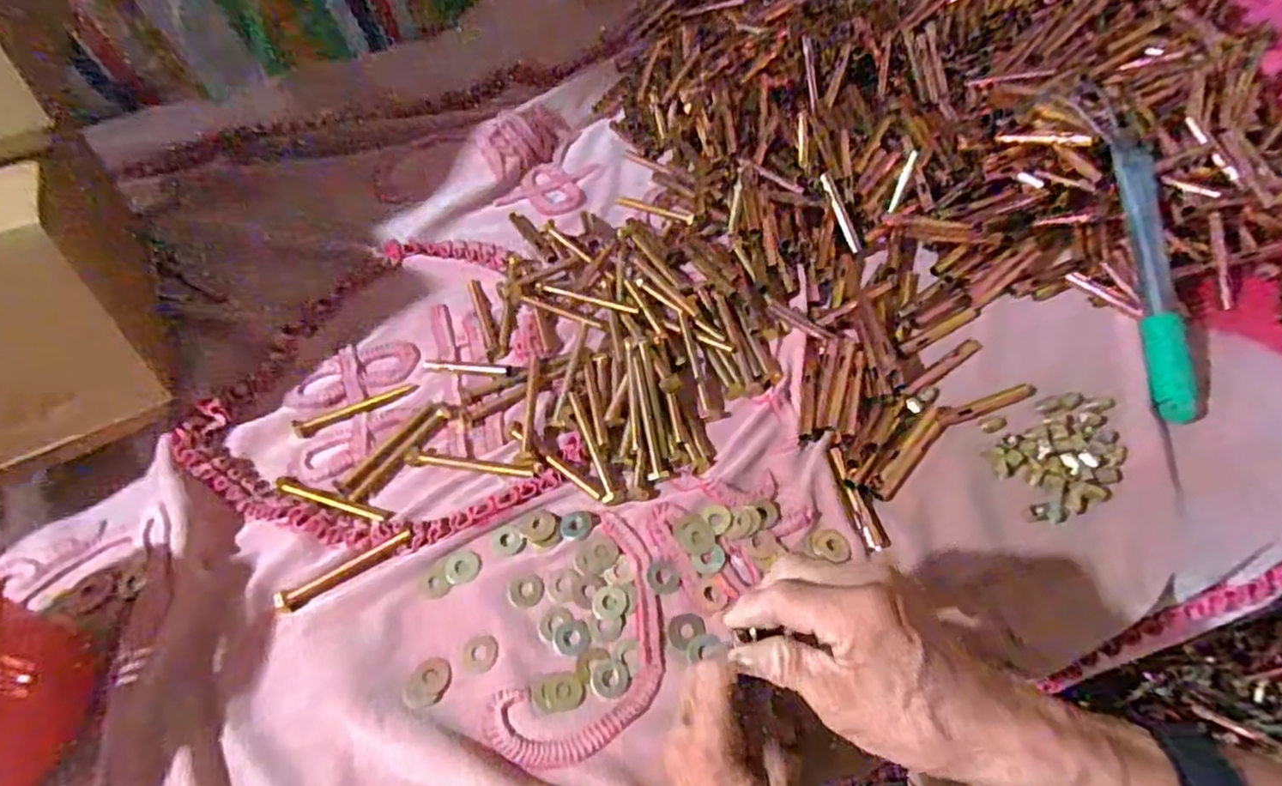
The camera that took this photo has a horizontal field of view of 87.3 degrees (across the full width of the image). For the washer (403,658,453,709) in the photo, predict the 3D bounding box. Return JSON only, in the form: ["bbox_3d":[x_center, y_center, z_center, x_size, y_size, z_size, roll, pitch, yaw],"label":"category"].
[{"bbox_3d":[-0.146,0.199,0.461,0.026,0.006,0.032,16,61,14],"label":"washer"}]

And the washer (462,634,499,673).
[{"bbox_3d":[-0.112,0.182,0.468,0.024,0.004,0.025,14,60,13],"label":"washer"}]

